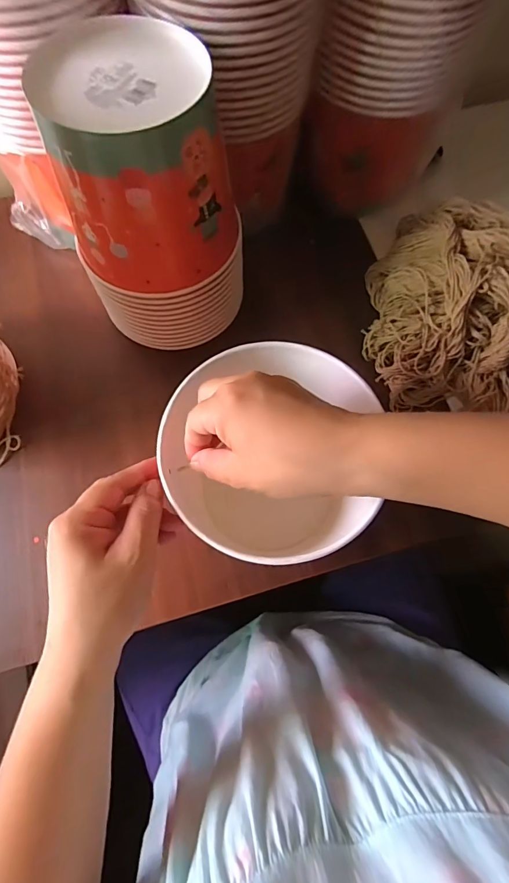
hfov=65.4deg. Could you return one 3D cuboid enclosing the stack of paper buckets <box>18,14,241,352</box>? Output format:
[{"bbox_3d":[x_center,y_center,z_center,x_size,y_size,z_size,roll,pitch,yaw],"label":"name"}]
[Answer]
[{"bbox_3d":[-0.089,-0.202,0.378,0.149,0.223,0.131,-7,71,-3],"label":"stack of paper buckets"}]

